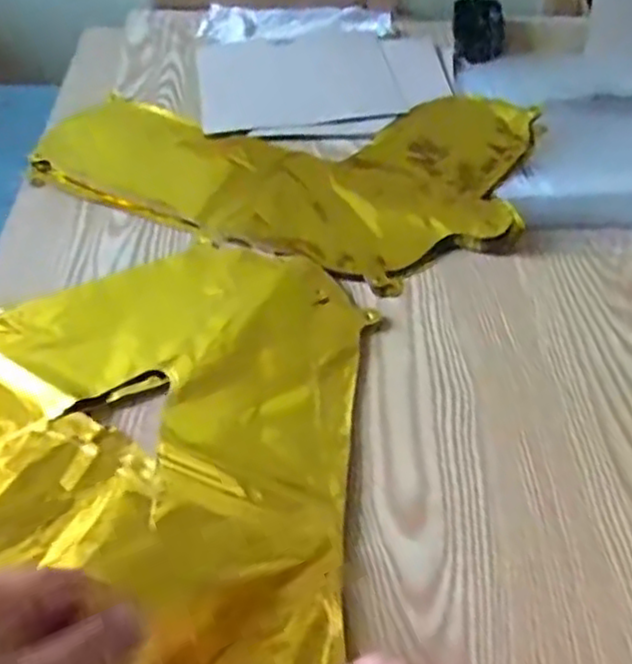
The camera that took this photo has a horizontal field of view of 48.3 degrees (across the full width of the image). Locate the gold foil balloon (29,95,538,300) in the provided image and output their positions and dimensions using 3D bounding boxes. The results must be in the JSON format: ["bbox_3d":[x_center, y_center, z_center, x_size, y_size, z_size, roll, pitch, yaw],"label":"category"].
[{"bbox_3d":[-0.025,-0.164,0.624,0.404,0.021,0.246,20,51,17],"label":"gold foil balloon"}]

